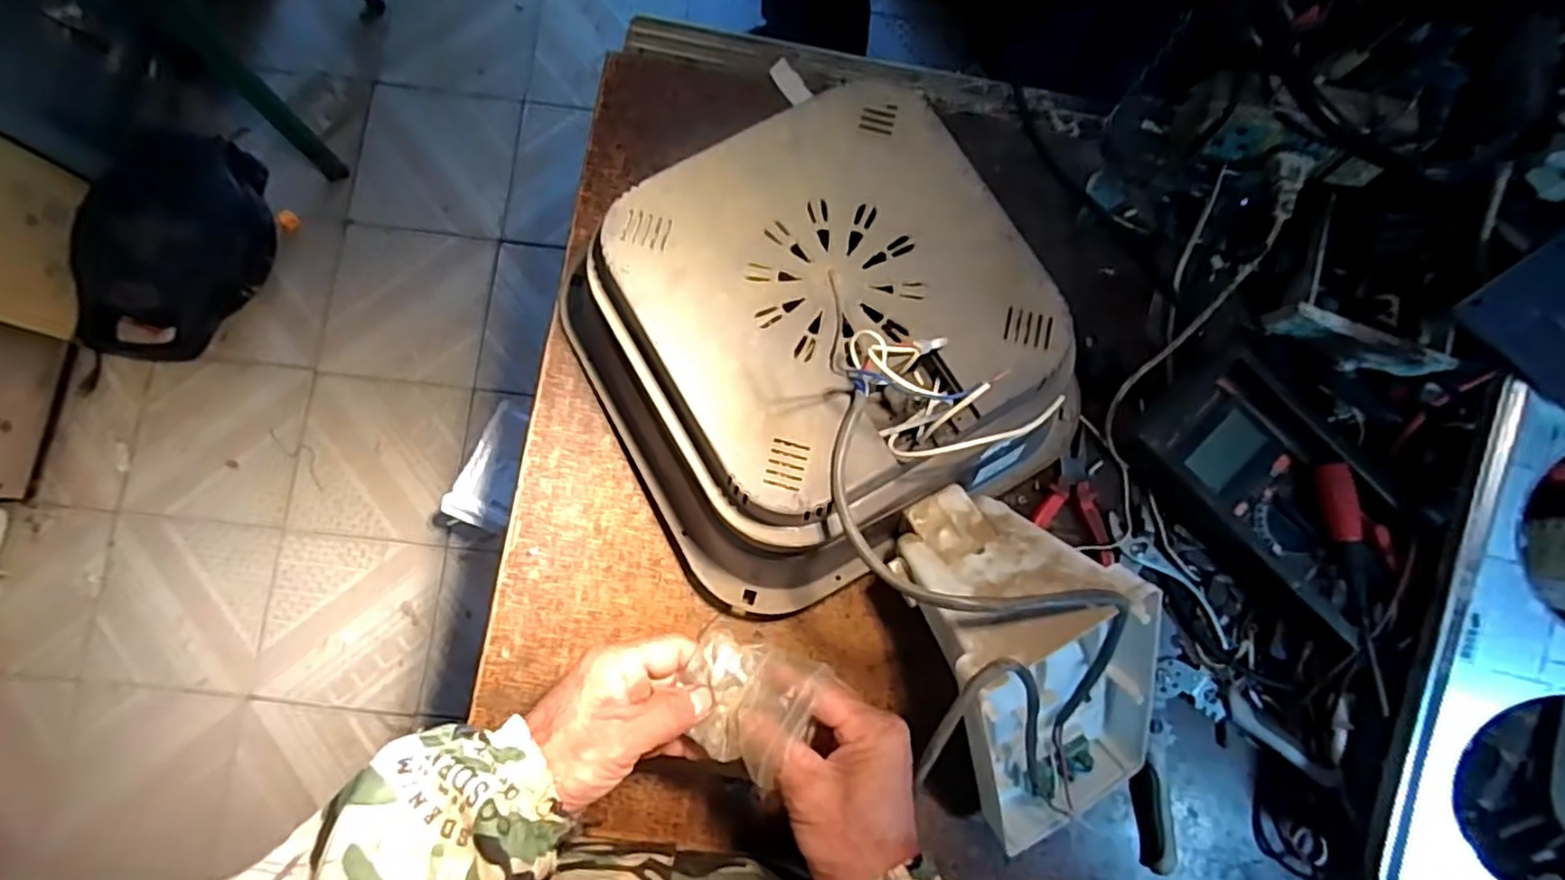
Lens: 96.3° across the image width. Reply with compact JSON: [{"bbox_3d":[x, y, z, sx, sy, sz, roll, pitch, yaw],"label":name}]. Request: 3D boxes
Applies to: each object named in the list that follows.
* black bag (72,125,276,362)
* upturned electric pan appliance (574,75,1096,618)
[{"bbox_3d":[-1.012,-0.321,1.176,0.223,0.166,0.393,14,85,2],"label":"black bag"},{"bbox_3d":[0.024,-0.061,0.444,0.267,0.117,0.265,-28,84,-2],"label":"upturned electric pan appliance"}]

